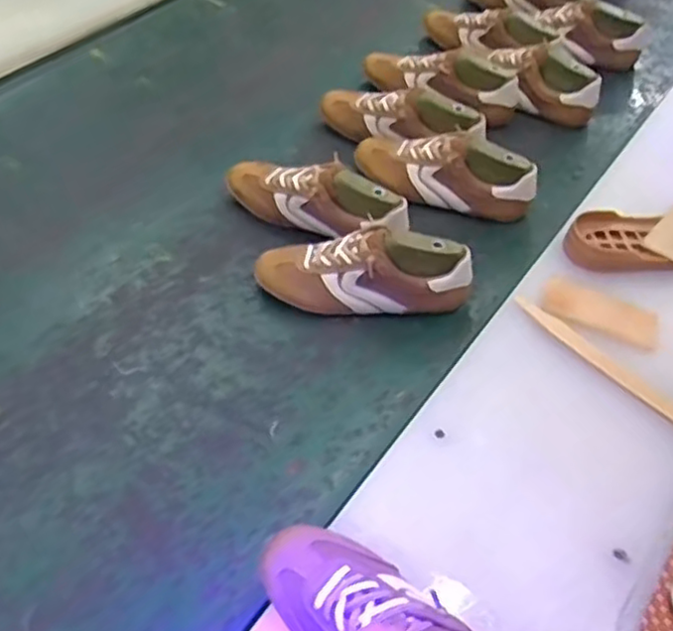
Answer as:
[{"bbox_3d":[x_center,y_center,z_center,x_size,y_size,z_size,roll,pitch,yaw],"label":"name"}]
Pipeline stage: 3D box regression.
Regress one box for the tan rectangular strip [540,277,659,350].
[{"bbox_3d":[0.293,-0.005,0.758,0.130,0.005,0.051,24,64,7],"label":"tan rectangular strip"}]

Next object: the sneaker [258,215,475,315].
[{"bbox_3d":[0.032,-0.058,0.810,0.252,0.089,0.088,0,49,-4],"label":"sneaker"}]

